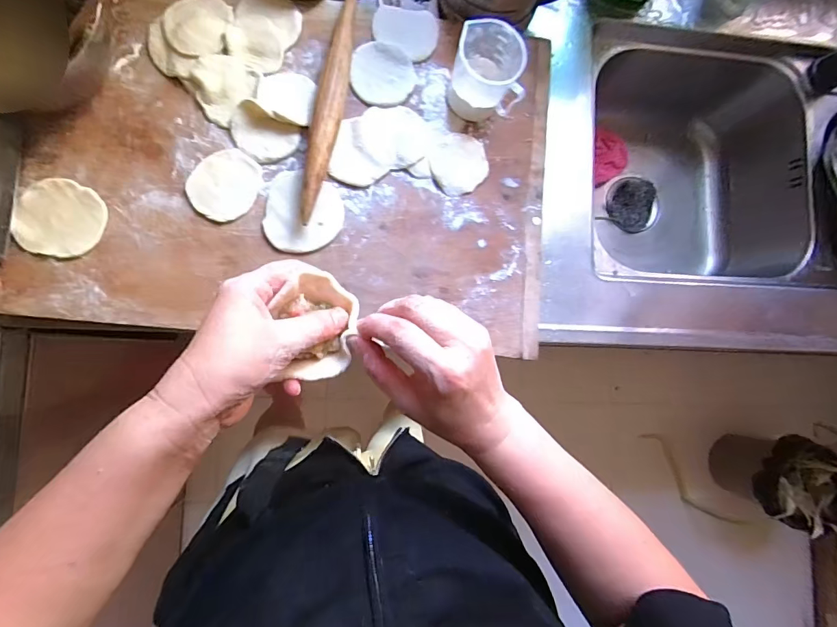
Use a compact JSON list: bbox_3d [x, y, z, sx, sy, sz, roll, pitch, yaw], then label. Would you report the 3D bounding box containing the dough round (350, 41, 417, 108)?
[{"bbox_3d":[-0.044,-0.302,0.537,0.078,0.007,0.079,1,85,-7],"label":"dough round"}]

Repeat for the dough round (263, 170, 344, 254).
[{"bbox_3d":[-0.137,-0.122,0.513,0.089,0.009,0.096,1,85,-7],"label":"dough round"}]

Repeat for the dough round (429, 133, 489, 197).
[{"bbox_3d":[0.052,-0.191,0.544,0.073,0.006,0.078,1,85,-7],"label":"dough round"}]

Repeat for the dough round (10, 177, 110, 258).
[{"bbox_3d":[-0.405,-0.108,0.484,0.091,0.007,0.085,1,85,-7],"label":"dough round"}]

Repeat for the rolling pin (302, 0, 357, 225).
[{"bbox_3d":[-0.105,-0.255,0.513,0.034,0.035,0.296,8,84,-6],"label":"rolling pin"}]

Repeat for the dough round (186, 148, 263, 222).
[{"bbox_3d":[-0.229,-0.154,0.509,0.076,0.004,0.084,39,82,-3],"label":"dough round"}]

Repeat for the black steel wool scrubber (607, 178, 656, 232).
[{"bbox_3d":[0.414,-0.212,0.824,0.092,0.027,0.094,1,85,-7],"label":"black steel wool scrubber"}]

